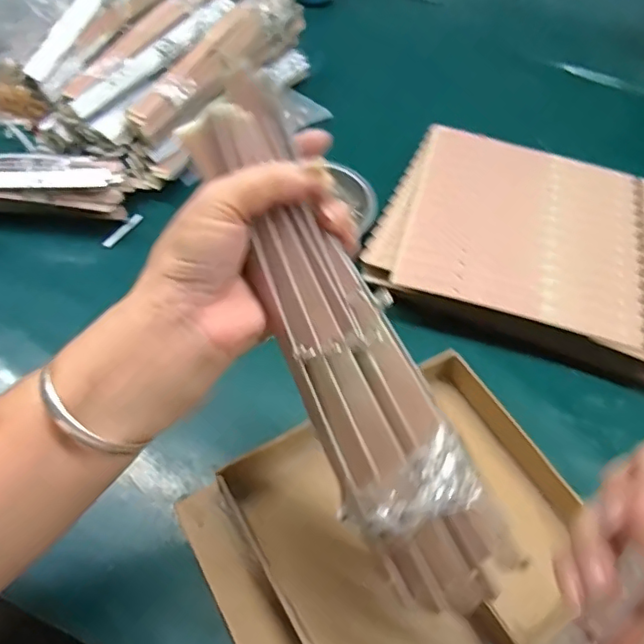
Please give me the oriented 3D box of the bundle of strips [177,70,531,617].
[{"bbox_3d":[0.012,0.016,0.288,0.062,0.031,0.287,-28,93,-18],"label":"bundle of strips"}]

